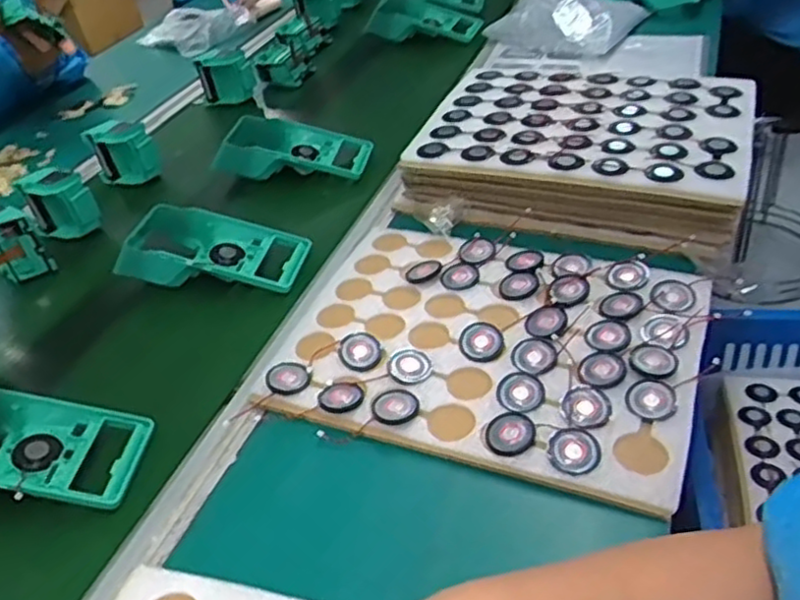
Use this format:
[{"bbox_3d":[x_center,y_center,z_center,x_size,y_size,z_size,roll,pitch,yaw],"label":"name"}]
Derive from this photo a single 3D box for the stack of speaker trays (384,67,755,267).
[{"bbox_3d":[0.194,-0.176,0.760,0.331,0.083,0.277,8,42,19],"label":"stack of speaker trays"}]

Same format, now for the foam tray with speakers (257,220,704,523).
[{"bbox_3d":[0.076,0.028,0.578,0.311,0.030,0.244,10,43,22],"label":"foam tray with speakers"}]

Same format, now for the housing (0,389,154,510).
[{"bbox_3d":[-0.290,0.111,0.534,0.183,0.043,0.088,-2,40,8],"label":"housing"}]

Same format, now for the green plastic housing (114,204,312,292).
[{"bbox_3d":[-0.188,-0.047,0.722,0.183,0.064,0.093,1,40,12],"label":"green plastic housing"}]

